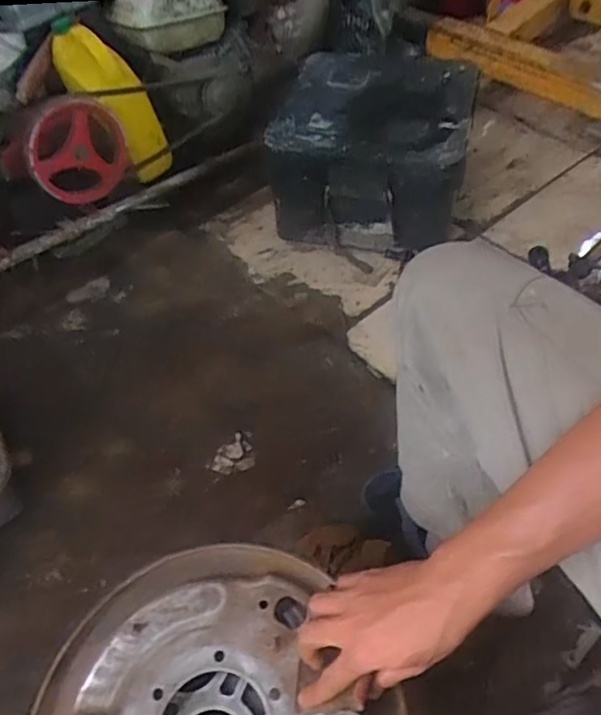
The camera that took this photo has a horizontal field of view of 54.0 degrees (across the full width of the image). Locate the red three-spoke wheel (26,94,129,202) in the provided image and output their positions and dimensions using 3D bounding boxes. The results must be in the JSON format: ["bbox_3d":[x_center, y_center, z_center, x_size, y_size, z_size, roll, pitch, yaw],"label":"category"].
[{"bbox_3d":[-0.385,-0.375,1.059,0.190,0.203,0.033,-15,58,-41],"label":"red three-spoke wheel"}]

